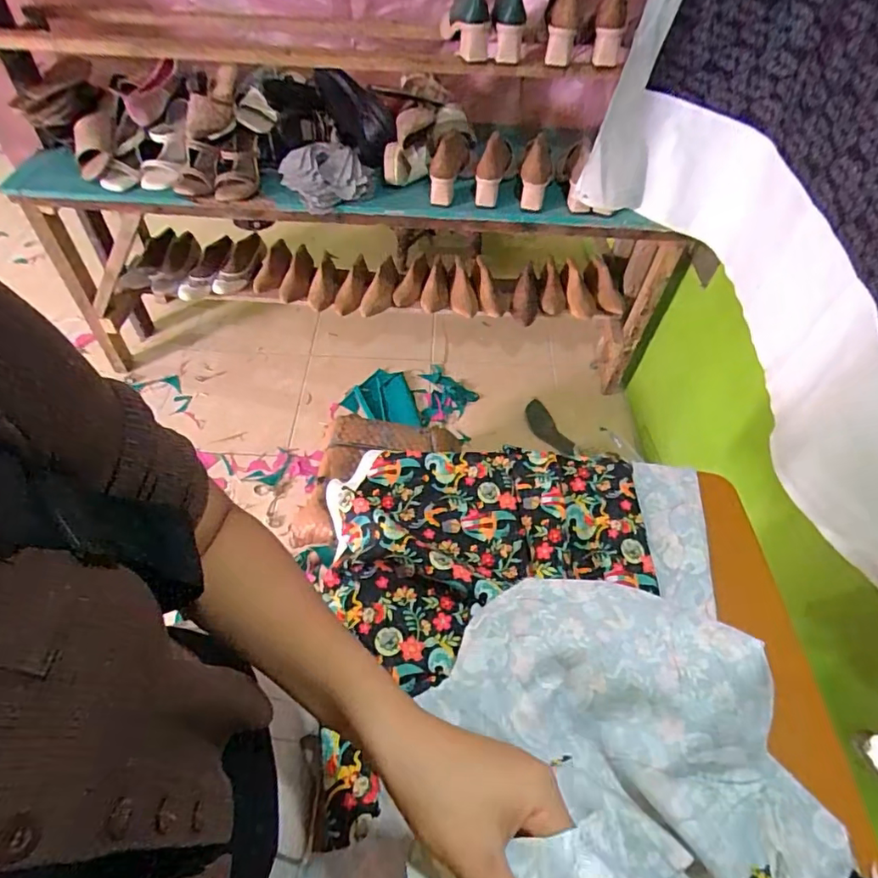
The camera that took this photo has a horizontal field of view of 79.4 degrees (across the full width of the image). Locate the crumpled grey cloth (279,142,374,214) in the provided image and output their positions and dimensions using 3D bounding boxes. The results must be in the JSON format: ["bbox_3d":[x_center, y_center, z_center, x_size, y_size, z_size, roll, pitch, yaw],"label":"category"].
[{"bbox_3d":[-0.261,-0.596,1.191,0.175,0.079,0.184,-17,57,-15],"label":"crumpled grey cloth"}]

